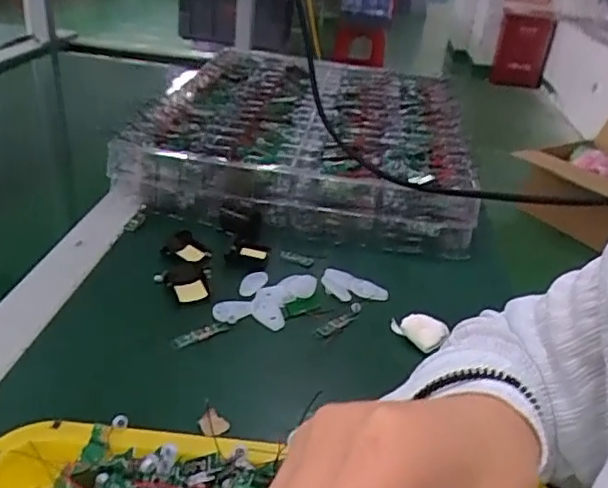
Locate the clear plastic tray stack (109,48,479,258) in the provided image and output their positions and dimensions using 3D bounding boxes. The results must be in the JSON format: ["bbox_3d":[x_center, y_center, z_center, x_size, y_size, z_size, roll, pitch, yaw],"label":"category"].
[{"bbox_3d":[0.009,-0.158,0.845,0.393,0.093,0.541,7,29,2],"label":"clear plastic tray stack"}]

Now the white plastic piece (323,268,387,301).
[{"bbox_3d":[0.045,0.042,0.546,0.060,0.013,0.030,19,31,22],"label":"white plastic piece"}]

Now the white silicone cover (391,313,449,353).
[{"bbox_3d":[0.094,0.072,0.485,0.045,0.027,0.023,14,30,14],"label":"white silicone cover"}]

